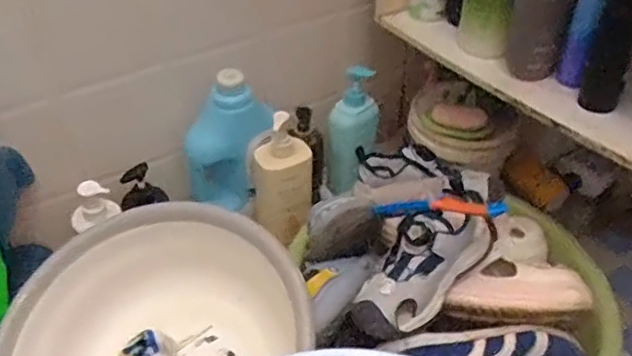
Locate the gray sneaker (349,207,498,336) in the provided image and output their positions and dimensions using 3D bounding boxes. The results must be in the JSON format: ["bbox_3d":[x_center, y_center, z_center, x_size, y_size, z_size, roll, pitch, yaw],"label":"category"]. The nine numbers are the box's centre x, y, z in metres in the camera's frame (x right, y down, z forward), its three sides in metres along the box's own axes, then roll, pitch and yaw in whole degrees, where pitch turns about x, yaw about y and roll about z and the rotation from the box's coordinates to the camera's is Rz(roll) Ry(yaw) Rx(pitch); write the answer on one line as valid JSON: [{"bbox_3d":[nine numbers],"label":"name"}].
[{"bbox_3d":[0.115,0.094,0.665,0.188,0.073,0.084,-40,51,-18],"label":"gray sneaker"}]

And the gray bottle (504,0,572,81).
[{"bbox_3d":[0.284,-0.216,0.764,0.054,0.183,0.057,-1,39,1],"label":"gray bottle"}]

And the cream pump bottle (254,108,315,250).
[{"bbox_3d":[-0.050,-0.007,0.906,0.072,0.193,0.078,-1,39,1],"label":"cream pump bottle"}]

